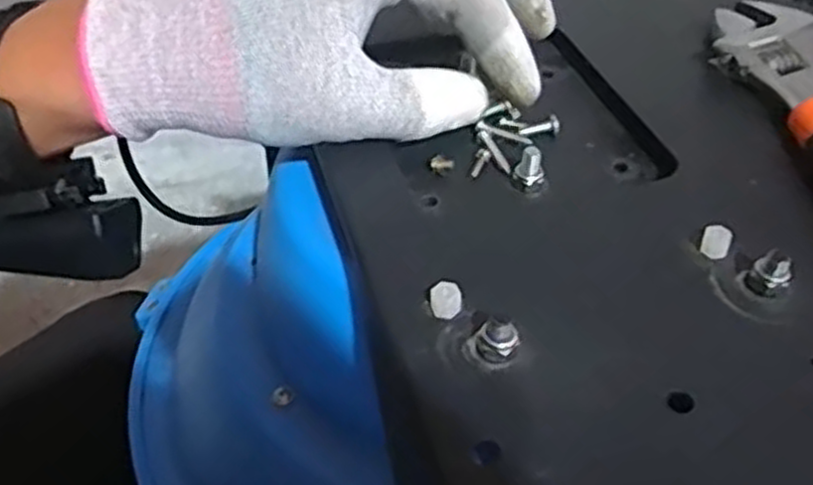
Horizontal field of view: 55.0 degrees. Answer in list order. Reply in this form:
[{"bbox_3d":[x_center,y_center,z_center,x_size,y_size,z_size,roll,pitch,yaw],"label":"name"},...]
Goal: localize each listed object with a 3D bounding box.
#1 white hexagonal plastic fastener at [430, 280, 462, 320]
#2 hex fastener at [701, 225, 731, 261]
[{"bbox_3d":[0.010,0.015,0.207,0.007,0.007,0.007,-11,44,-13],"label":"white hexagonal plastic fastener"},{"bbox_3d":[0.089,0.000,0.225,0.008,0.007,0.007,18,45,17],"label":"hex fastener"}]

